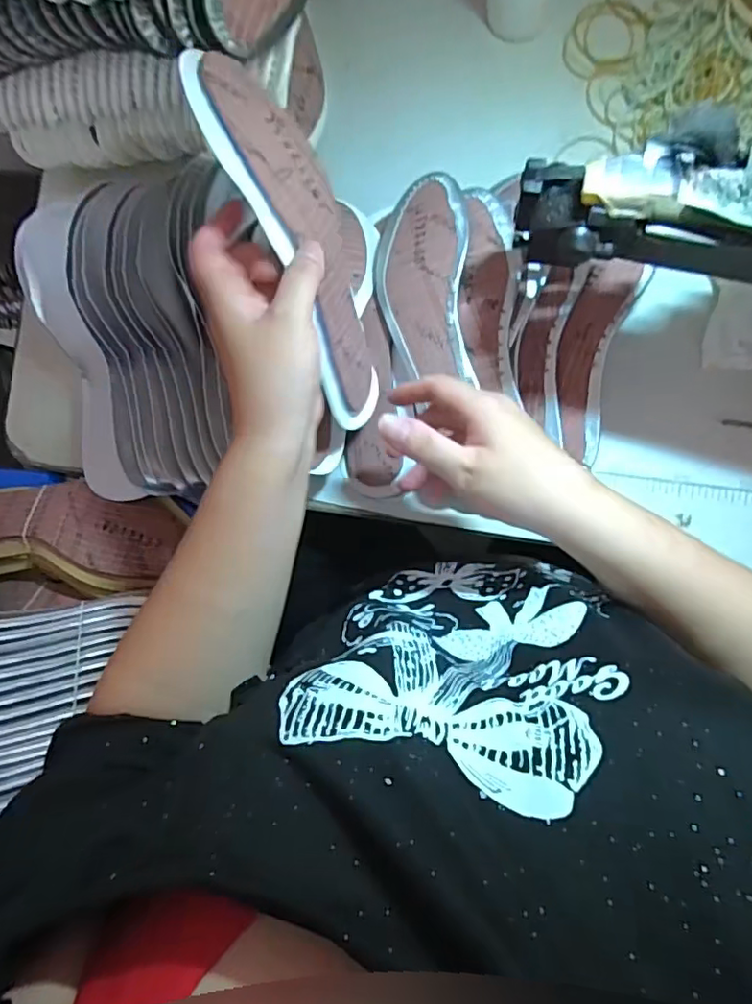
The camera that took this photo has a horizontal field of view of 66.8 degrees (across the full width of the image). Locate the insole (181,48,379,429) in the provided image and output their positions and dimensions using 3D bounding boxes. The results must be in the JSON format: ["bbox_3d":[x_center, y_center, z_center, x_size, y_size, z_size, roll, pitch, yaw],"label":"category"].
[{"bbox_3d":[-0.041,-0.155,0.374,0.054,0.236,0.076,-17,43,8],"label":"insole"}]

